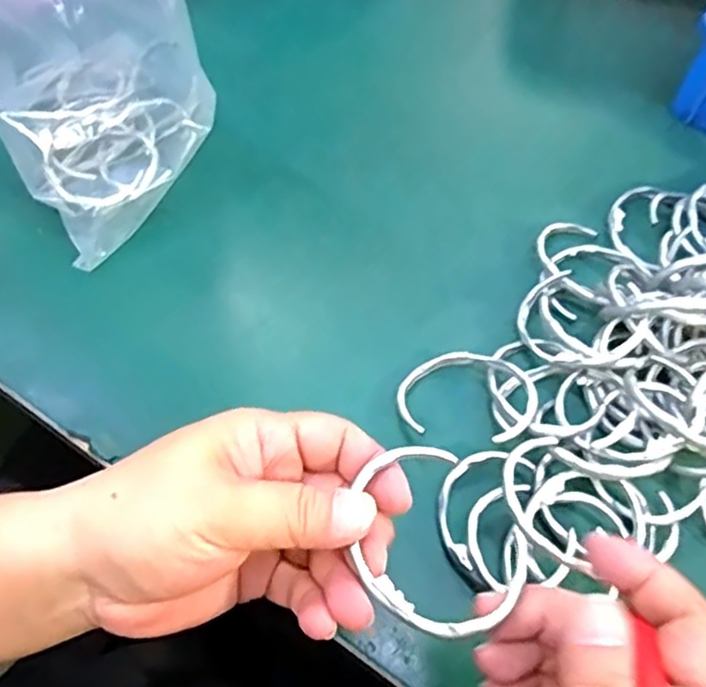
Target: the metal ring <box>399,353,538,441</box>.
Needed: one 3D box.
[{"bbox_3d":[0.058,0.025,0.339,0.068,0.008,0.053,4,47,21],"label":"metal ring"}]

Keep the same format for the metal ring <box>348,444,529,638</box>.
[{"bbox_3d":[0.026,0.068,0.234,0.053,0.004,0.064,-35,66,-21],"label":"metal ring"}]

